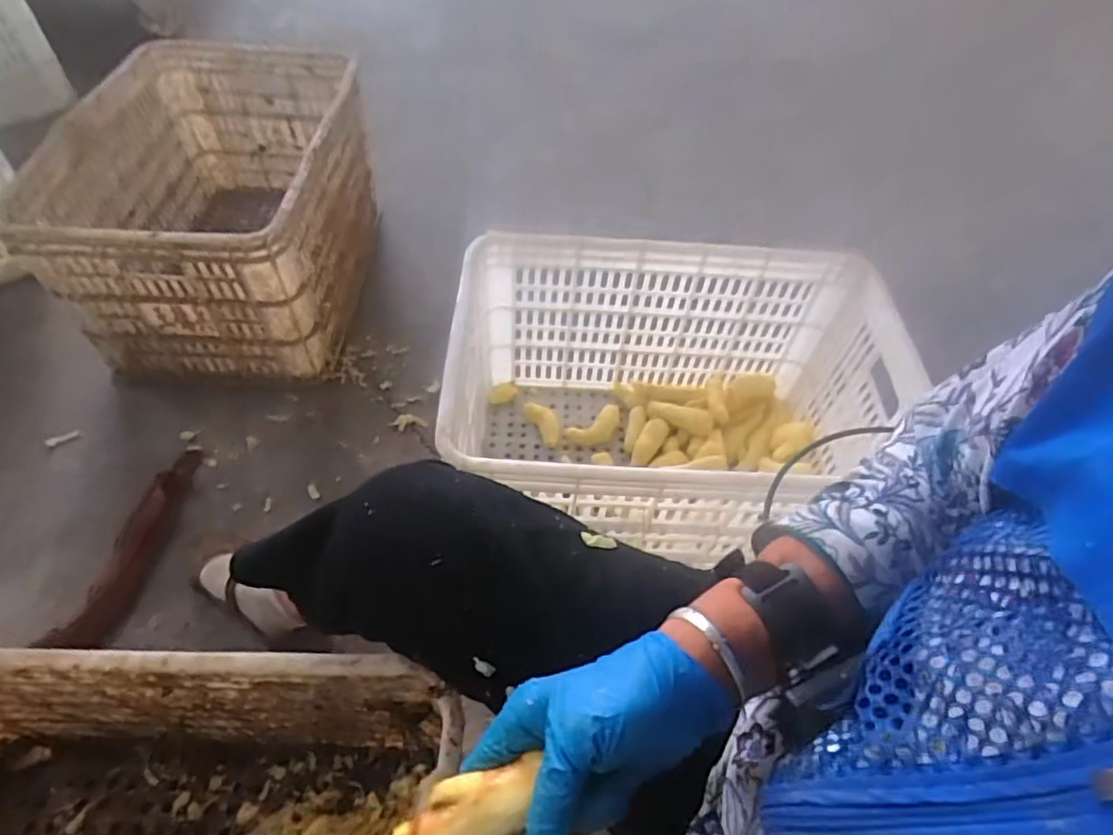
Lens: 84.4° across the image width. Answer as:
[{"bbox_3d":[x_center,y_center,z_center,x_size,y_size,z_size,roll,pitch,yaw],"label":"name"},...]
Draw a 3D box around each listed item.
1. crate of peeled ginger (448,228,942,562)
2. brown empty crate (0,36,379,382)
[{"bbox_3d":[0.142,-0.004,0.795,0.534,0.289,0.362,2,54,-4],"label":"crate of peeled ginger"},{"bbox_3d":[-0.518,-0.345,0.997,0.361,0.264,0.545,2,54,-3],"label":"brown empty crate"}]

